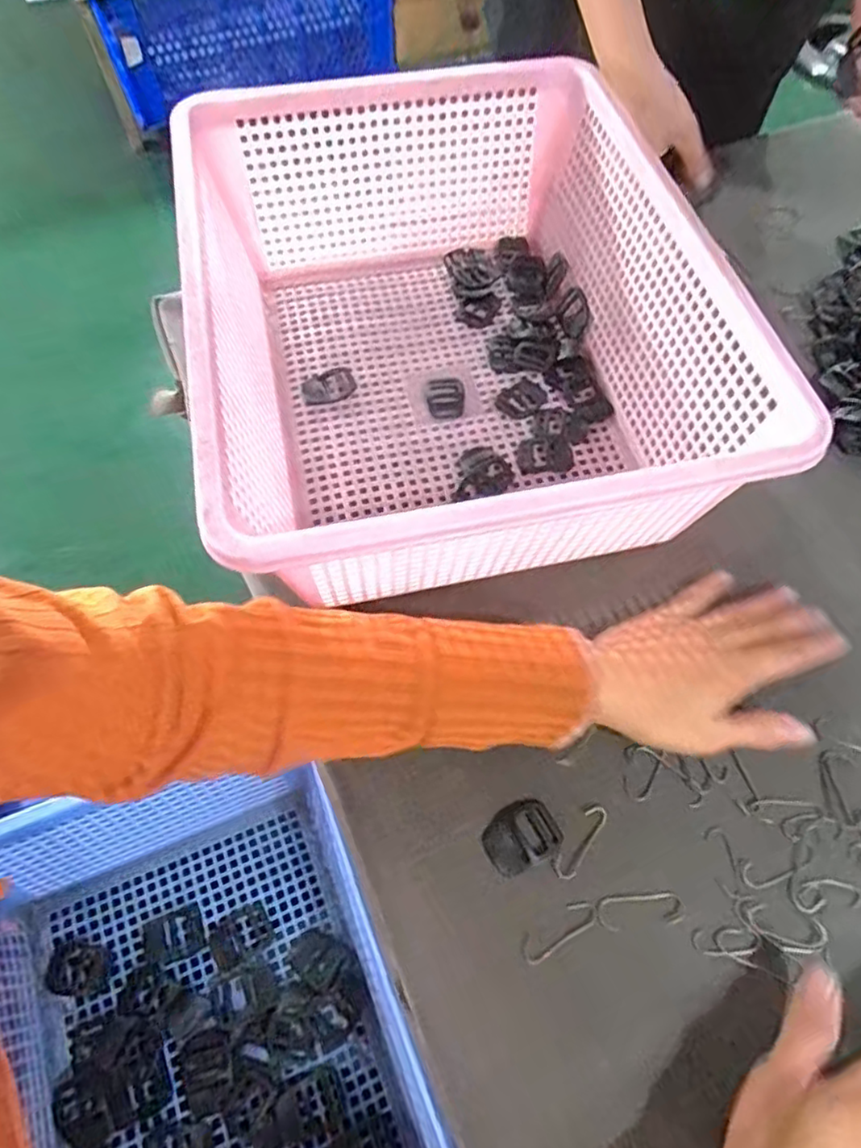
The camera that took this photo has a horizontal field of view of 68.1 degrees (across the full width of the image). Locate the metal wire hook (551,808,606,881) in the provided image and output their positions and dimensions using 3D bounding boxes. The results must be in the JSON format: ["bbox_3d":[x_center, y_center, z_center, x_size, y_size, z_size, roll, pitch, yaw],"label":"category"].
[{"bbox_3d":[0.079,0.141,0.337,0.013,0.004,0.042,34,65,15],"label":"metal wire hook"}]

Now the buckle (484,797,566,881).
[{"bbox_3d":[0.049,0.140,0.338,0.040,0.004,0.029,-20,64,-11],"label":"buckle"}]

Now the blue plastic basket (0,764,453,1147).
[{"bbox_3d":[-0.123,0.262,0.340,0.222,0.101,0.291,-18,63,-12],"label":"blue plastic basket"}]

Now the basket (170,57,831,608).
[{"bbox_3d":[0.009,-0.161,0.417,0.287,0.126,0.373,-11,63,-6],"label":"basket"}]

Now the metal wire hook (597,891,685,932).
[{"bbox_3d":[0.107,0.170,0.323,0.044,0.004,0.016,-5,61,-5],"label":"metal wire hook"}]

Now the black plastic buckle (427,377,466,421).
[{"bbox_3d":[0.012,-0.129,0.467,0.027,0.004,0.040,-2,62,-1],"label":"black plastic buckle"}]

